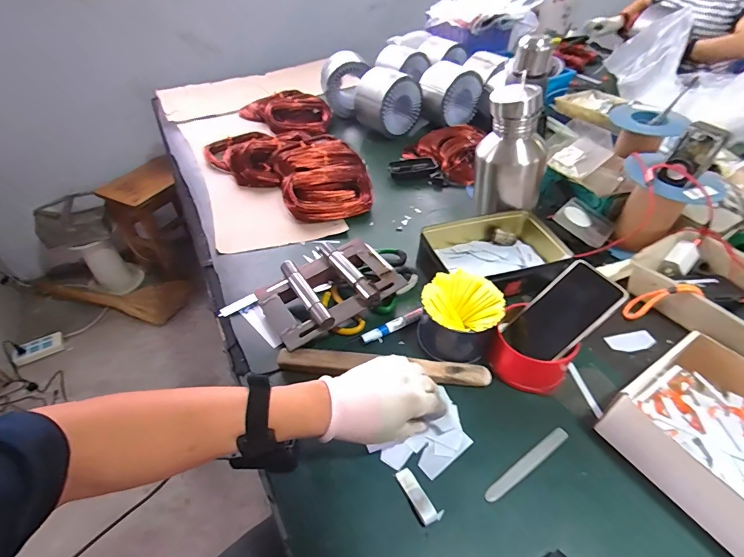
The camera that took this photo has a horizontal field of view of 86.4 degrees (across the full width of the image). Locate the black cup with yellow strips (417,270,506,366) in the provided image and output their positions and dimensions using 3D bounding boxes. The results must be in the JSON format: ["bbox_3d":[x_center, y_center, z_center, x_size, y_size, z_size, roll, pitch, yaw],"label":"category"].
[{"bbox_3d":[0.120,0.055,0.548,0.102,0.083,0.100,-1,44,1],"label":"black cup with yellow strips"}]

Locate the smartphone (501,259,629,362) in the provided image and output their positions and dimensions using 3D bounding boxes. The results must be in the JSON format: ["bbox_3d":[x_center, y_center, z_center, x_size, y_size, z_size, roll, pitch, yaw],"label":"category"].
[{"bbox_3d":[0.249,0.048,0.521,0.146,0.011,0.079,-49,45,13],"label":"smartphone"}]

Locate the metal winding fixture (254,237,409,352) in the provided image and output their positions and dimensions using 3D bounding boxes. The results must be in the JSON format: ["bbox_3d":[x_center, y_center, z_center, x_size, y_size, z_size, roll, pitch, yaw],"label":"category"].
[{"bbox_3d":[-0.064,0.020,0.605,0.197,0.062,0.144,-26,49,-23],"label":"metal winding fixture"}]

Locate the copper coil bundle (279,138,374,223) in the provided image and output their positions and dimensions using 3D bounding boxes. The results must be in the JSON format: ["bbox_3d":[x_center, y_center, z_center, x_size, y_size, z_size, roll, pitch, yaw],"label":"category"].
[{"bbox_3d":[-0.102,-0.222,0.857,0.182,0.054,0.246,-9,44,-8],"label":"copper coil bundle"}]

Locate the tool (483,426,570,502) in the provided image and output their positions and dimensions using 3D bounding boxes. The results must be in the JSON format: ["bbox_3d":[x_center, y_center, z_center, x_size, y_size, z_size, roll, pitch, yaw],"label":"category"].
[{"bbox_3d":[0.179,0.211,0.453,0.129,0.004,0.016,-26,49,-23],"label":"tool"}]

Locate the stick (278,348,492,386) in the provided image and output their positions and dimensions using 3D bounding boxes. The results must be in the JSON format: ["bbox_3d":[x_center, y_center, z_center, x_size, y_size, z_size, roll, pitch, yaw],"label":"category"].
[{"bbox_3d":[0.017,0.118,0.533,0.280,0.014,0.032,5,45,1],"label":"stick"}]

